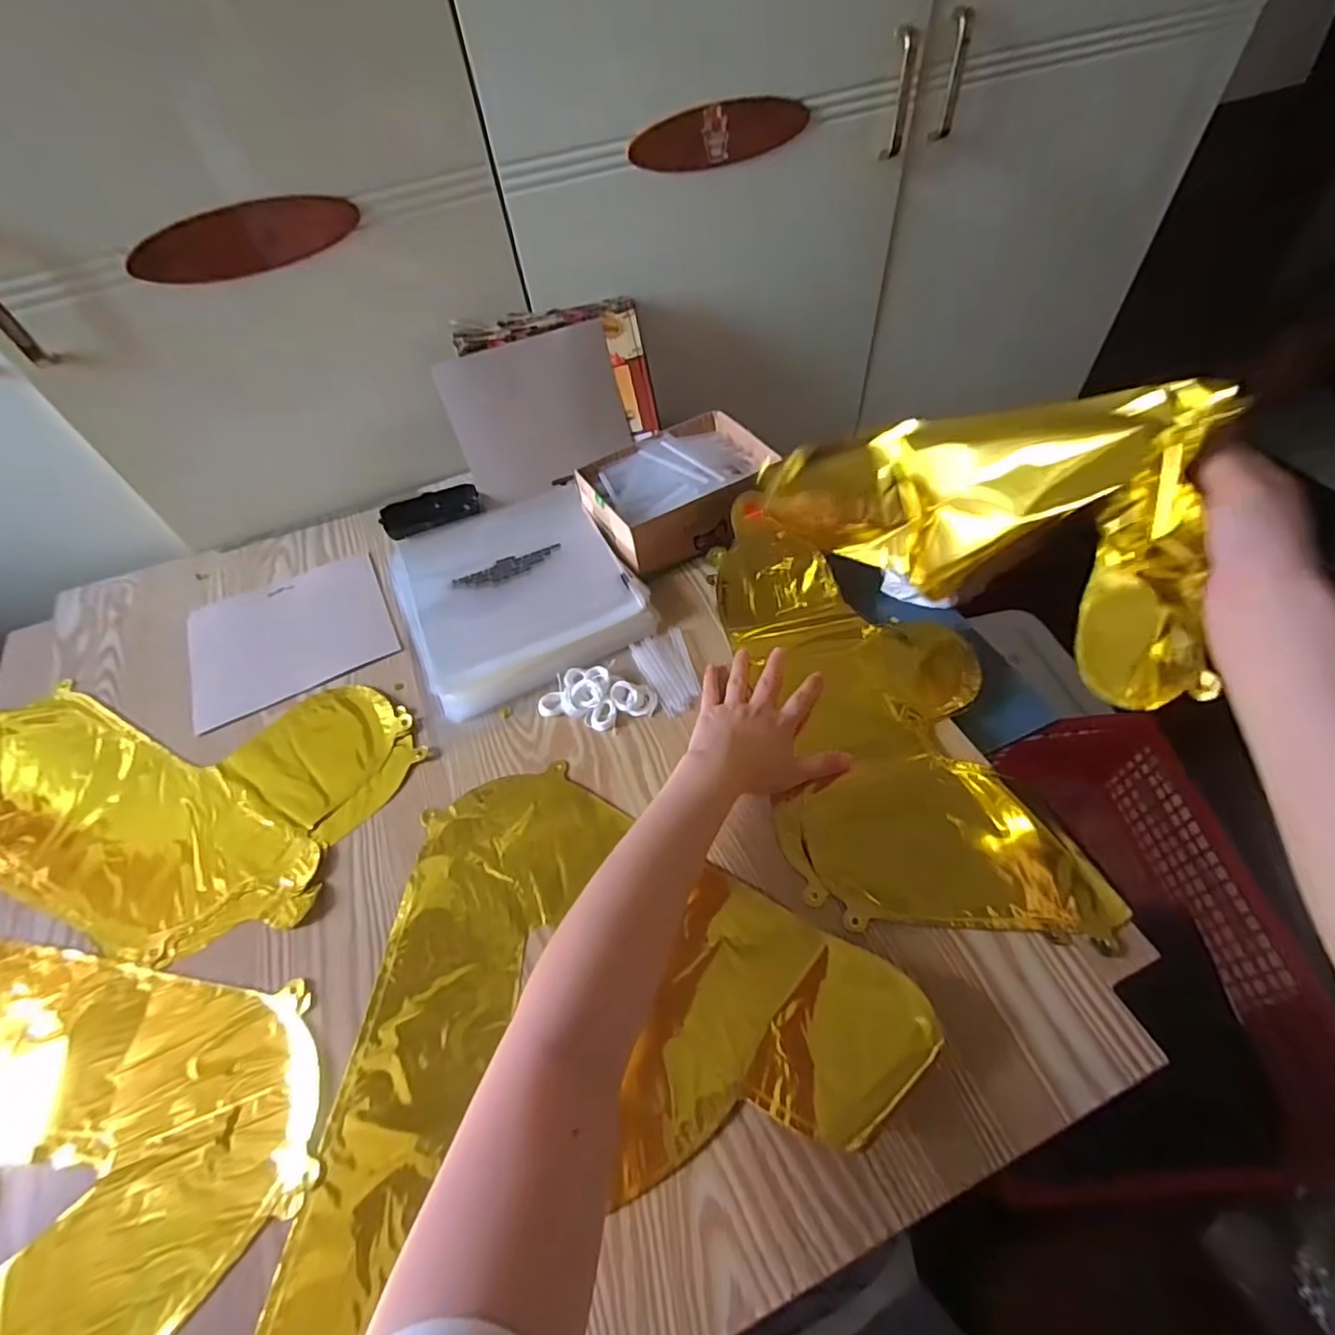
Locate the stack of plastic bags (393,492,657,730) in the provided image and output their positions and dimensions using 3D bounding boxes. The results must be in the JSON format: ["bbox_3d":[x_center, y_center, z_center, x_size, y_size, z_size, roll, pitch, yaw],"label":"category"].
[{"bbox_3d":[-0.157,-0.084,0.615,0.212,0.032,0.254,-26,55,-14],"label":"stack of plastic bags"}]

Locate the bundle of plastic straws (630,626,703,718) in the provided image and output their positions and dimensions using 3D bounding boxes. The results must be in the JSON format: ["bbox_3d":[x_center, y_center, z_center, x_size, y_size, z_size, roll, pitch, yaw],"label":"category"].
[{"bbox_3d":[0.003,0.002,0.551,0.049,0.007,0.087,-20,54,-9],"label":"bundle of plastic straws"}]

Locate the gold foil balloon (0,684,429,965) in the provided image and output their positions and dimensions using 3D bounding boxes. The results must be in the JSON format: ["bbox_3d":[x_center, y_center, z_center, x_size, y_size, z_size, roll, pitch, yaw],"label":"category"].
[{"bbox_3d":[-0.446,0.098,0.526,0.425,0.018,0.230,11,55,13],"label":"gold foil balloon"}]

